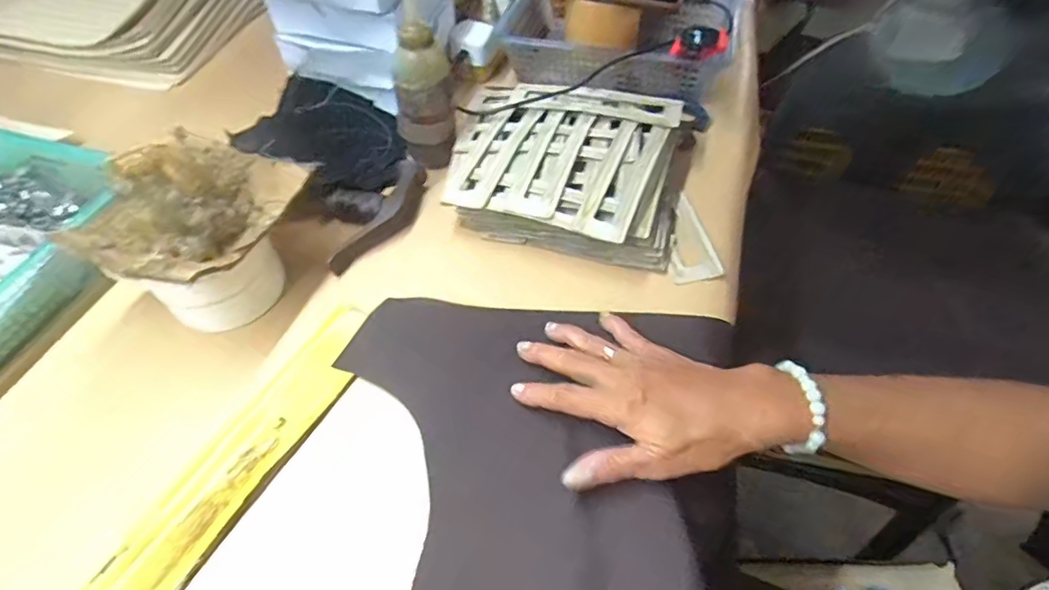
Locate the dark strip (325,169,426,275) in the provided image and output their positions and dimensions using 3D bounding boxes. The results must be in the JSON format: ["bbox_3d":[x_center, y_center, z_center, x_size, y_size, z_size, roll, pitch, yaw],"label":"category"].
[{"bbox_3d":[-0.115,-0.063,0.463,0.024,0.011,0.128,23,55,18],"label":"dark strip"}]

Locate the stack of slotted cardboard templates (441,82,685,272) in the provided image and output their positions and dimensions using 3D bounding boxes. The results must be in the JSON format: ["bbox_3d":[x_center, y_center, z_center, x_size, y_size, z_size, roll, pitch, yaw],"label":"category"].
[{"bbox_3d":[0.038,-0.117,0.481,0.201,0.044,0.180,12,53,10],"label":"stack of slotted cardboard templates"}]

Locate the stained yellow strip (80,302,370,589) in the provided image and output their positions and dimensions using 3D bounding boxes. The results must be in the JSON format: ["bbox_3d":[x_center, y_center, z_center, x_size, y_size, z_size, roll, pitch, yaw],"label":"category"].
[{"bbox_3d":[-0.185,0.112,0.338,0.050,0.010,0.266,22,56,16],"label":"stained yellow strip"}]

